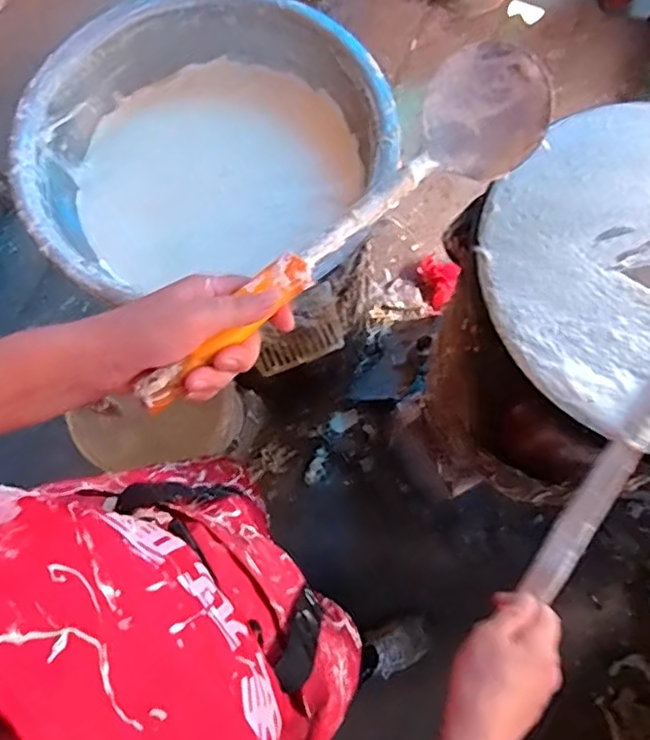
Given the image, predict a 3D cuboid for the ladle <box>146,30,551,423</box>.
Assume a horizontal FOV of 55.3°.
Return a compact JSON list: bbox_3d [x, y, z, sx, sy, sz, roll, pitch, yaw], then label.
[{"bbox_3d":[0.013,-0.103,0.444,0.363,0.063,0.083,-40,76,-11],"label":"ladle"}]

